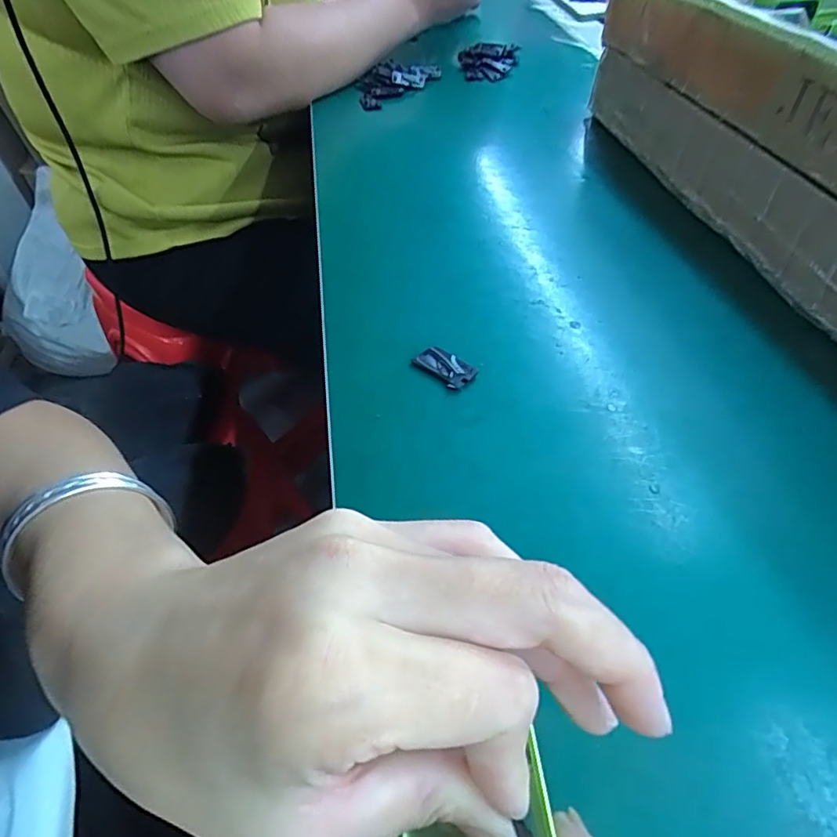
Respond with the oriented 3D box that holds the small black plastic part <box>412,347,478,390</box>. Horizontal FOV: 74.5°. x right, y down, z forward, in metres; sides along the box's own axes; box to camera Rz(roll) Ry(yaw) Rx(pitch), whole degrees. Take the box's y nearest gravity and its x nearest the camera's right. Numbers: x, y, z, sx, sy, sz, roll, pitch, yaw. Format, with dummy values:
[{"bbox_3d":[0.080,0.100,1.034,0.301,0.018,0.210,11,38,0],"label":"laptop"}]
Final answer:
[{"bbox_3d":[0.014,-0.027,0.289,0.033,0.006,0.014,34,60,28],"label":"small black plastic part"}]

